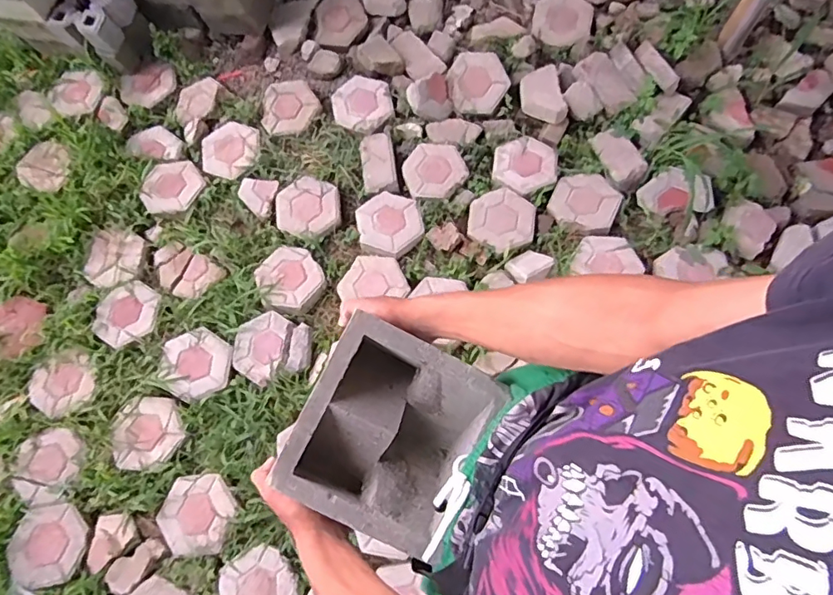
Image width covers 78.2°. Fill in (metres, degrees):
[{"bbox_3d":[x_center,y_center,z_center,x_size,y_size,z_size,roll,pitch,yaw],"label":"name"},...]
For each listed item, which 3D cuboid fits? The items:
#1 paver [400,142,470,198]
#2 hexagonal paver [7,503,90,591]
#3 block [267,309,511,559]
[{"bbox_3d":[0.058,-0.408,1.627,0.209,0.044,0.185,-44,78,-10],"label":"paver"},{"bbox_3d":[-0.957,0.639,1.330,0.186,0.029,0.189,12,75,4],"label":"hexagonal paver"},{"bbox_3d":[-0.026,0.144,0.552,0.173,0.084,0.192,26,76,8],"label":"block"}]

